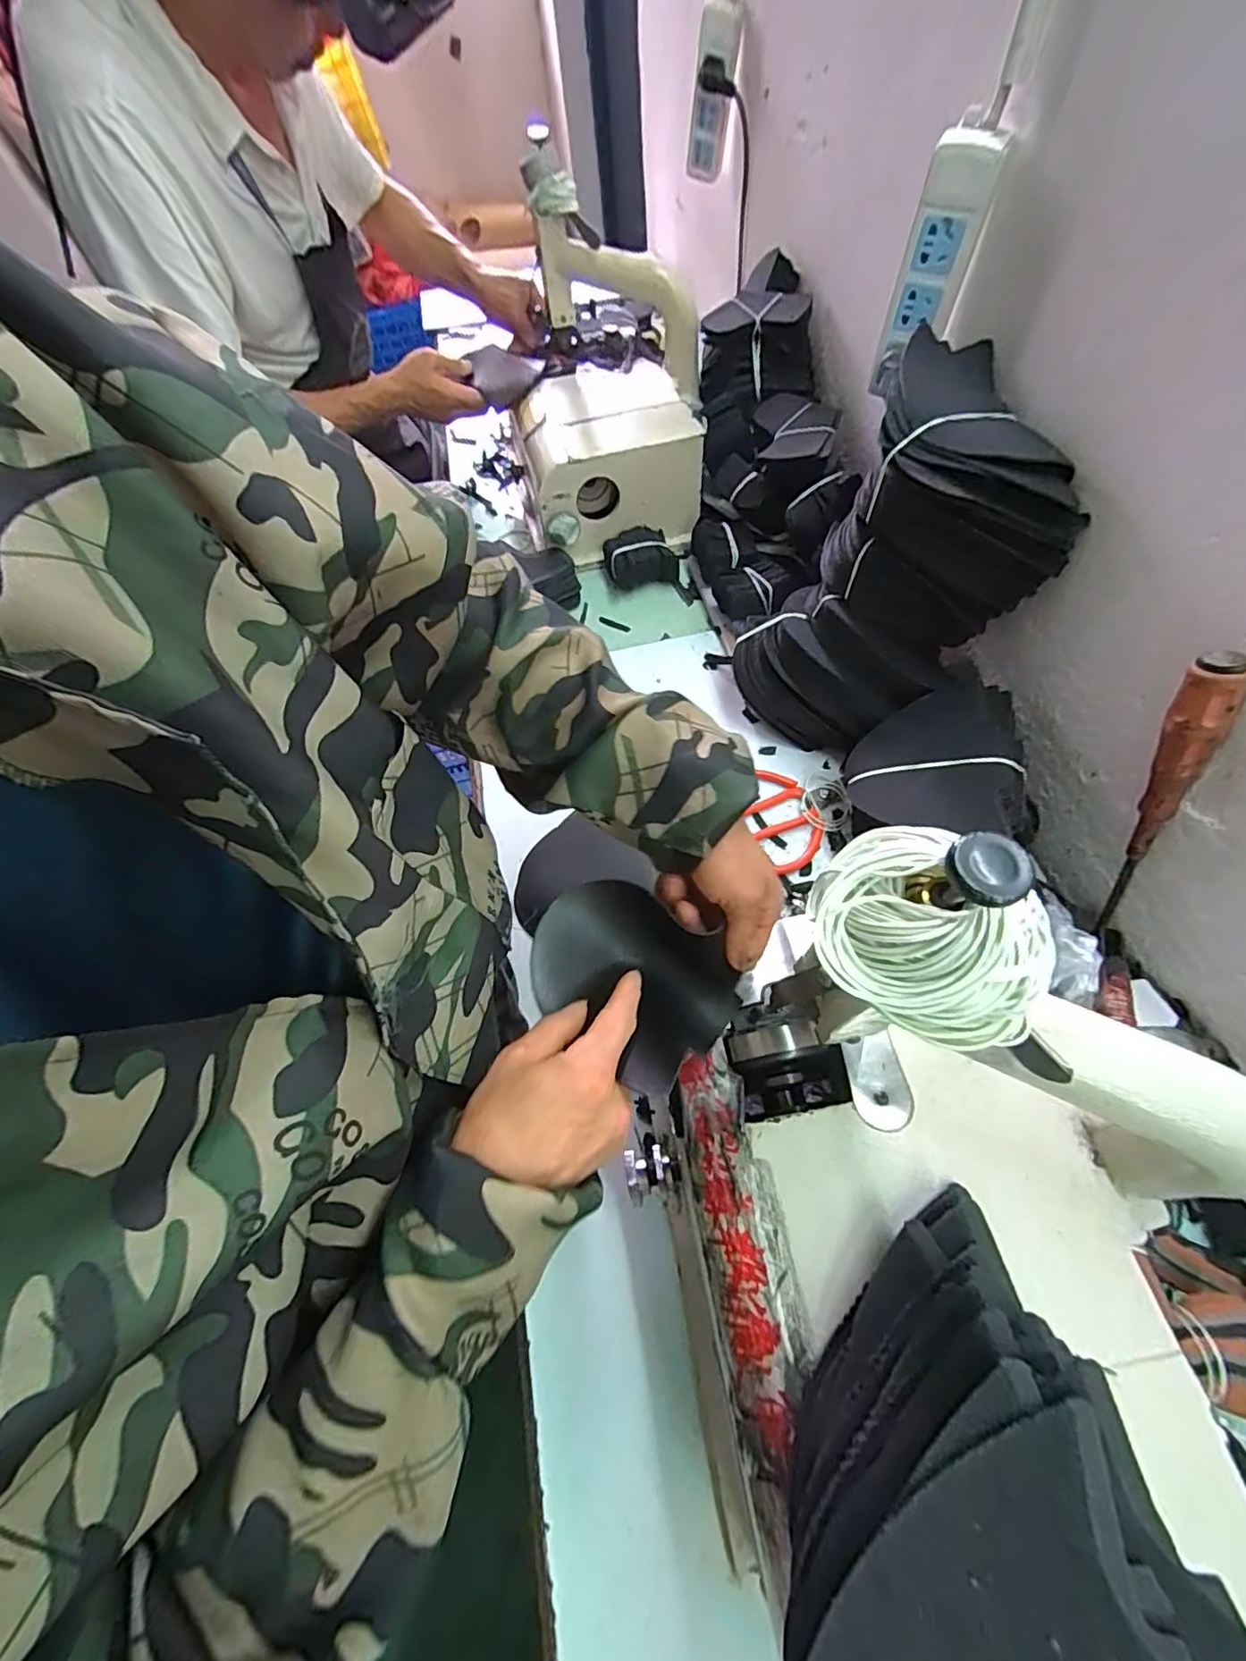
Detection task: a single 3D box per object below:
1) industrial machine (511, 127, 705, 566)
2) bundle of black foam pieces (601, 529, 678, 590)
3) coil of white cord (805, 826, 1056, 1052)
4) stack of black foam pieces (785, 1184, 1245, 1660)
[{"bbox_3d":[-0.029,-0.595,0.763,0.264,0.303,0.315,-1,60,3],"label":"industrial machine"},{"bbox_3d":[0.025,-0.380,0.797,0.102,0.041,0.077,-2,60,2],"label":"bundle of black foam pieces"},{"bbox_3d":[0.109,0.040,0.201,0.079,0.043,0.061,37,110,24],"label":"coil of white cord"},{"bbox_3d":[0.132,0.300,0.208,0.154,0.062,0.233,-15,61,-5],"label":"stack of black foam pieces"}]

